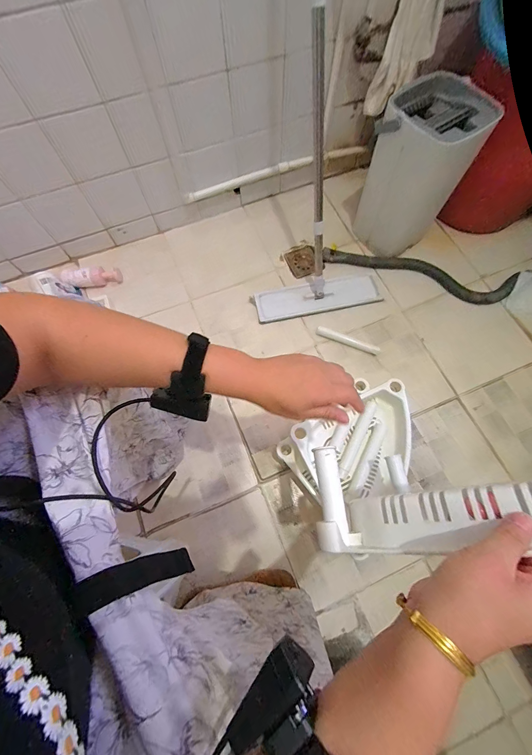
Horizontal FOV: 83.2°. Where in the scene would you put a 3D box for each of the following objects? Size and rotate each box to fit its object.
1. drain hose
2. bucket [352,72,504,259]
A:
[{"bbox_3d":[0.494,-0.344,0.972,0.606,0.033,0.119,14,75,3],"label":"drain hose"},{"bbox_3d":[0.401,-0.563,0.855,0.187,0.371,0.235,-41,79,-11],"label":"bucket"}]

